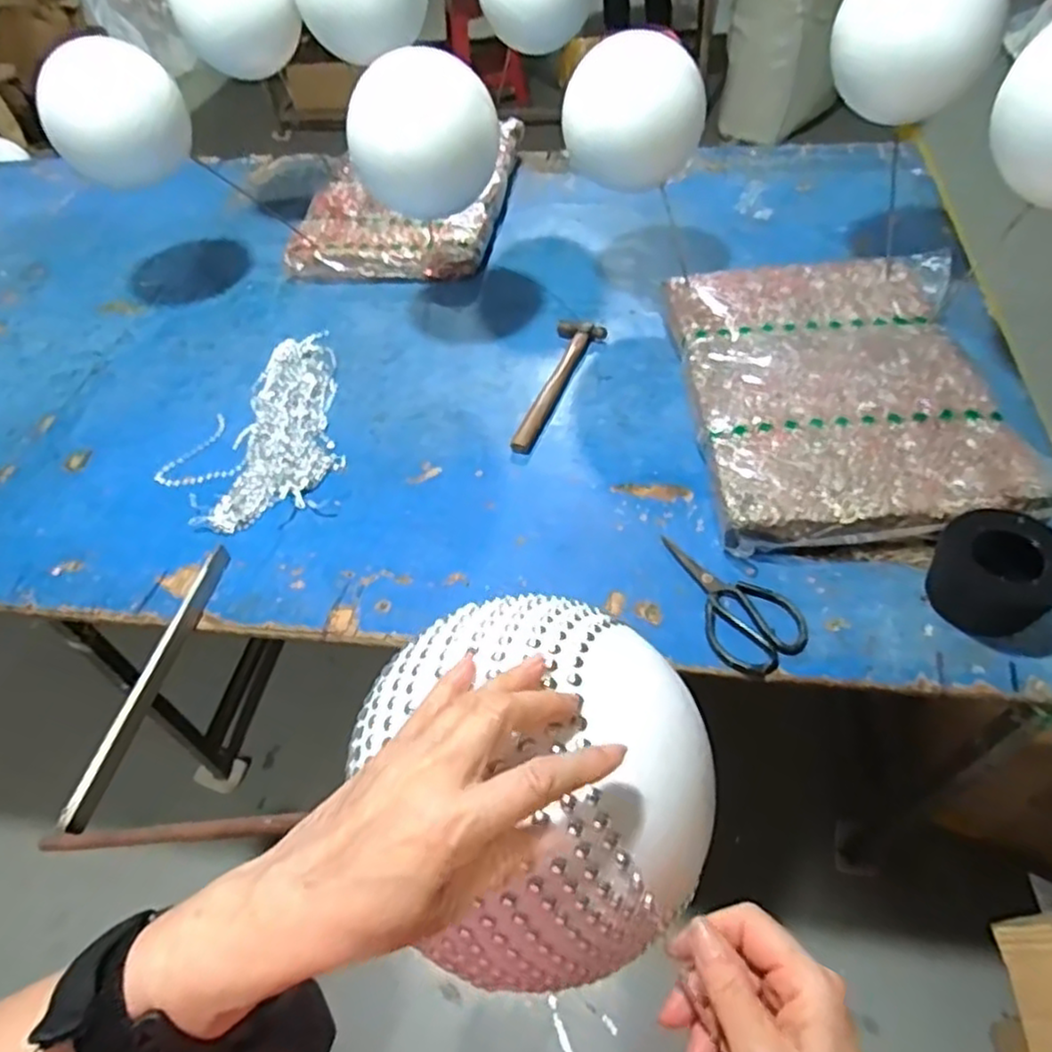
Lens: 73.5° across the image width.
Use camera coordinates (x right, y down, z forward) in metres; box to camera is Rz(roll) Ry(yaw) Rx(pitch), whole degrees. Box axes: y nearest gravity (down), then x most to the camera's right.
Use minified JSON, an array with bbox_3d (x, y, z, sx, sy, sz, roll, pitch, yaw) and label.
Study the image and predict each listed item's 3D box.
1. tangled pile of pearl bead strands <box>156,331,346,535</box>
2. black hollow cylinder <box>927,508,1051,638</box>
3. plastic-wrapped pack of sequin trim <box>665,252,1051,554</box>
[{"bbox_3d":[-0.378,-0.141,0.981,0.229,0.019,0.367,-12,49,-5],"label":"tangled pile of pearl bead strands"},{"bbox_3d":[0.467,0.047,0.700,0.094,0.083,0.113,-32,53,-21],"label":"black hollow cylinder"},{"bbox_3d":[0.409,-0.184,0.911,0.383,0.060,0.503,-2,49,4],"label":"plastic-wrapped pack of sequin trim"}]

